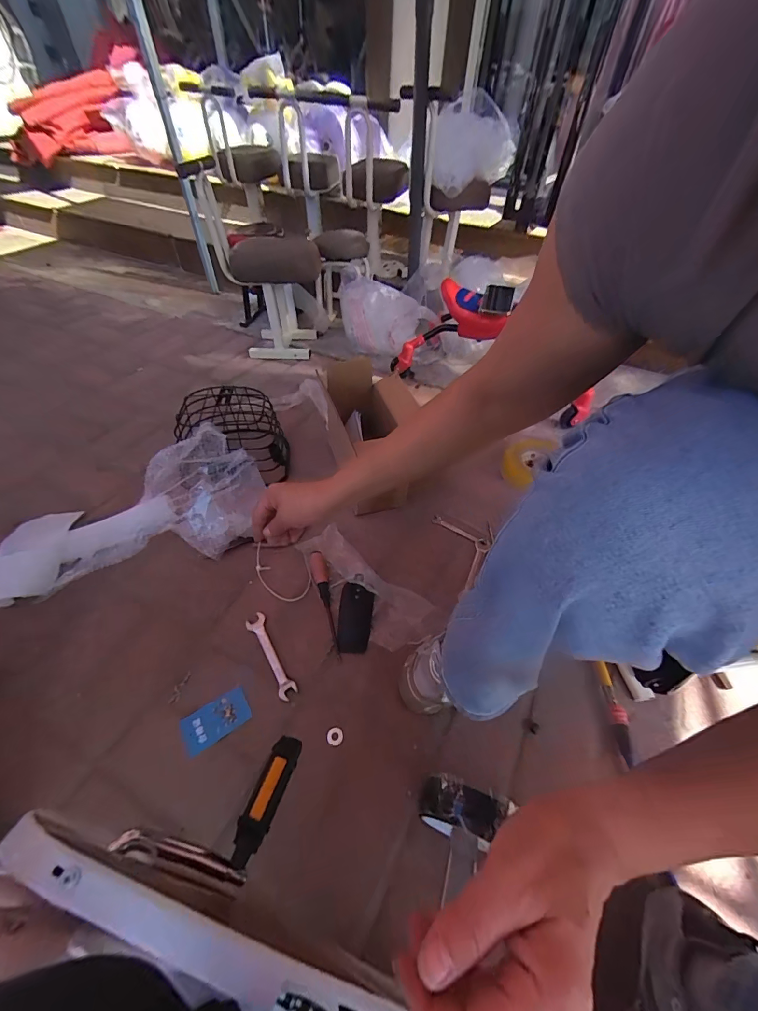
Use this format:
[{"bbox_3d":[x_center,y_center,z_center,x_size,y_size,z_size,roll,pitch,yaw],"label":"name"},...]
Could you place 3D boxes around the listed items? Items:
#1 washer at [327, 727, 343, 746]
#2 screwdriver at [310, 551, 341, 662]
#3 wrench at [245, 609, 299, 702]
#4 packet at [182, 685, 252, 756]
[{"bbox_3d":[-0.062,0.326,0.539,0.022,0.004,0.023,1,48,-2],"label":"washer"},{"bbox_3d":[-0.091,0.167,0.664,0.026,0.029,0.193,-11,49,-12],"label":"screwdriver"},{"bbox_3d":[-0.173,0.236,0.609,0.030,0.010,0.150,-24,53,-23],"label":"wrench"},{"bbox_3d":[-0.235,0.309,0.551,0.091,0.006,0.054,-23,53,-22],"label":"packet"}]

